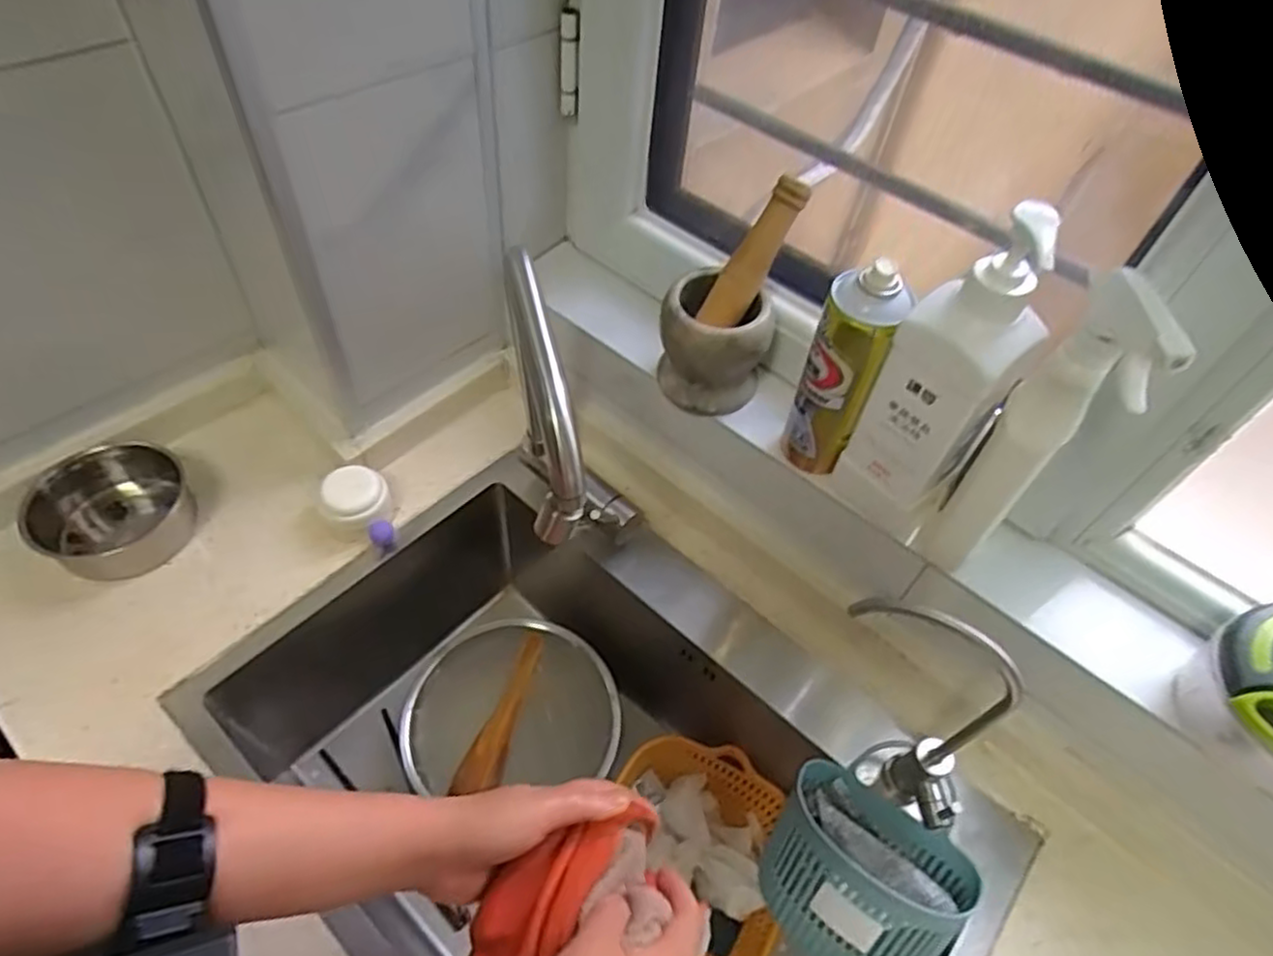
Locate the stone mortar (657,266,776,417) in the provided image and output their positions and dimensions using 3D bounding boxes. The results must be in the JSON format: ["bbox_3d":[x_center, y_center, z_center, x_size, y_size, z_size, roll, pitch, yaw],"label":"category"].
[{"bbox_3d":[0.077,-0.126,0.683,0.096,0.107,0.079,25,54,13],"label":"stone mortar"}]

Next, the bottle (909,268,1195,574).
[{"bbox_3d":[0.285,-0.021,0.508,0.062,0.257,0.053,39,58,22],"label":"bottle"}]

